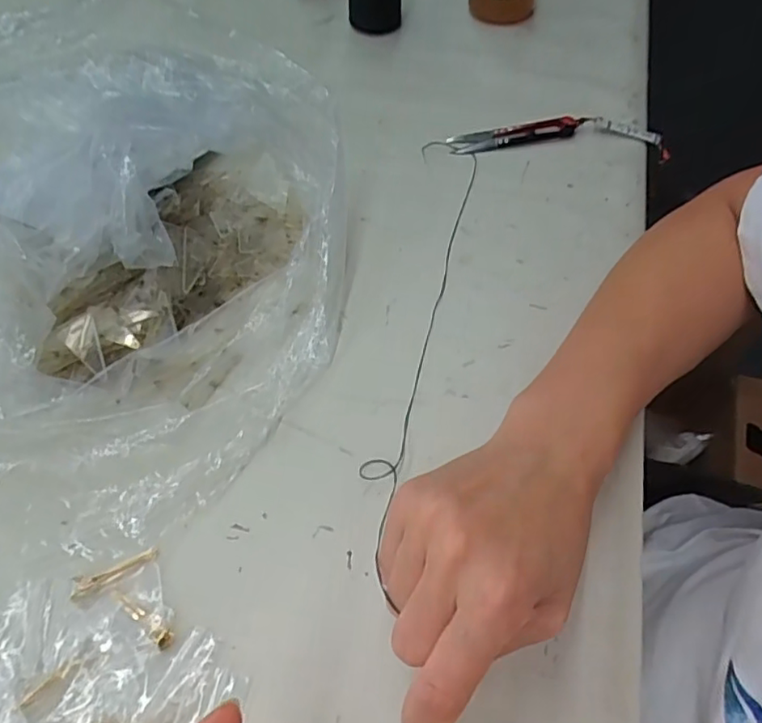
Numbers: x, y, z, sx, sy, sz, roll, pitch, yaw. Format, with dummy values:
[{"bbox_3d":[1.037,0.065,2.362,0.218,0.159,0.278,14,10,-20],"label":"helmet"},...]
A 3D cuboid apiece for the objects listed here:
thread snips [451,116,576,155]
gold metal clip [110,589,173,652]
[{"bbox_3d":[0.109,-0.185,0.470,0.104,0.012,0.018,-10,58,-6],"label":"thread snips"},{"bbox_3d":[-0.120,0.128,0.290,0.042,0.009,0.009,23,59,29],"label":"gold metal clip"}]

